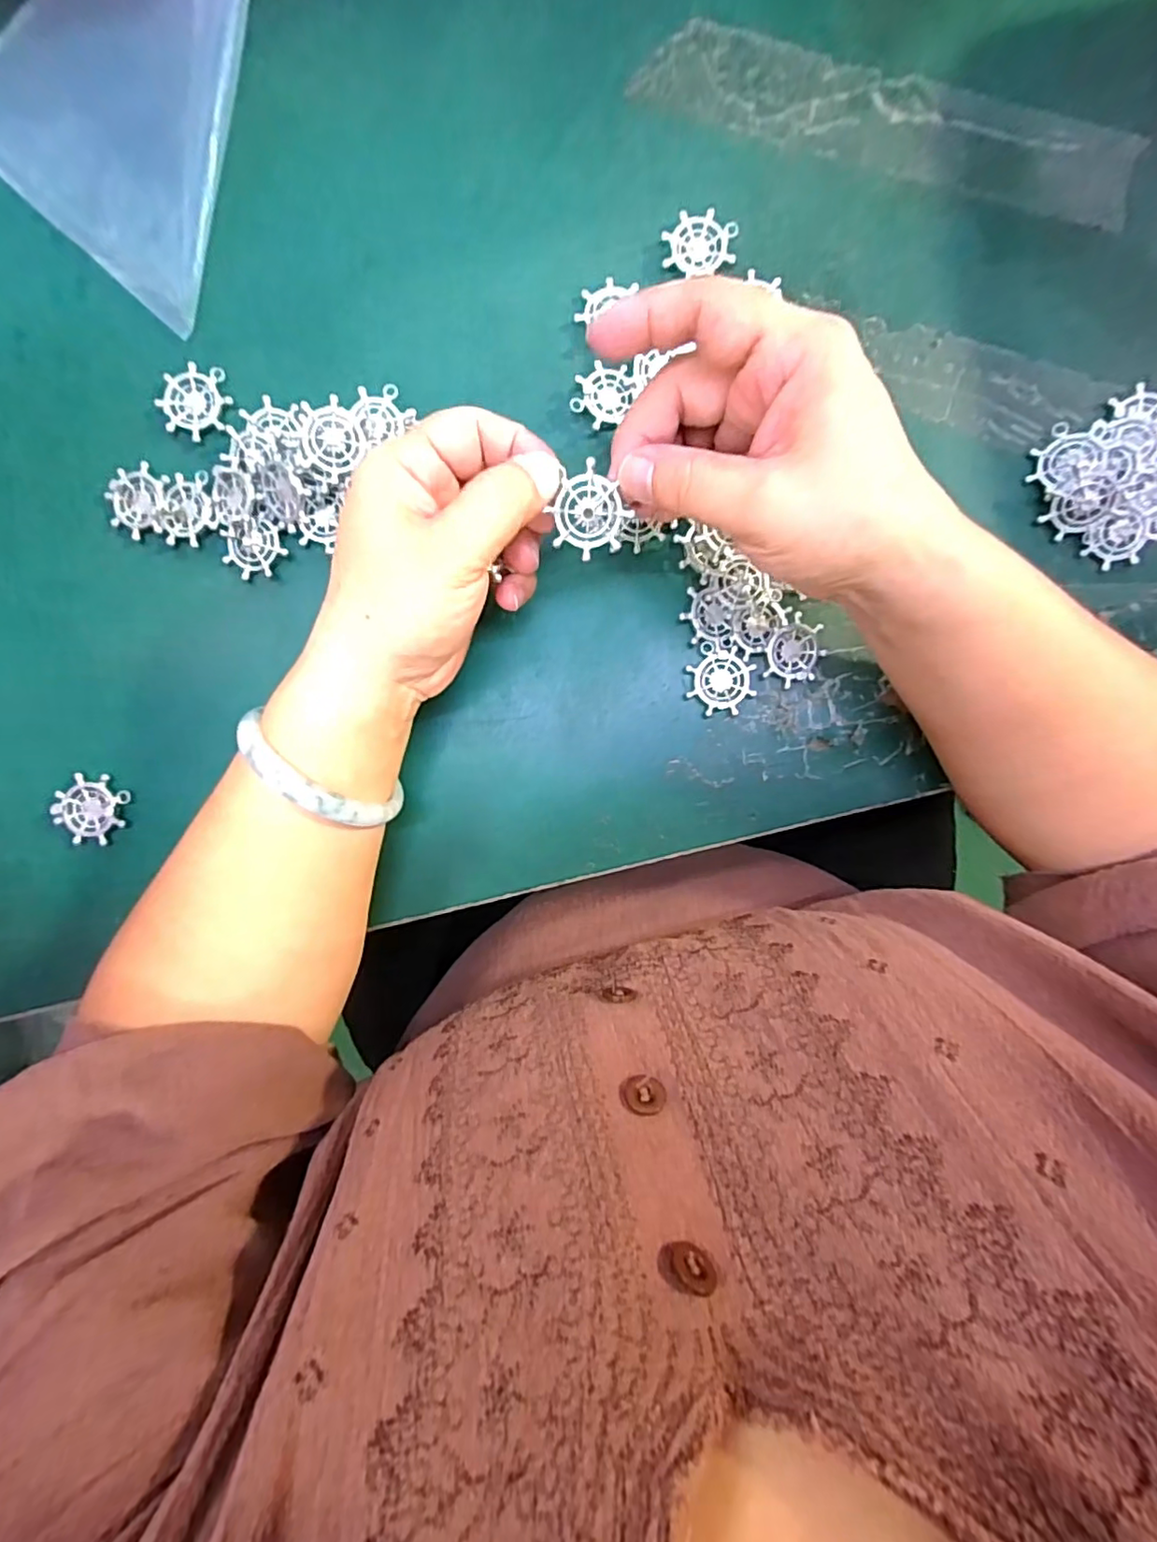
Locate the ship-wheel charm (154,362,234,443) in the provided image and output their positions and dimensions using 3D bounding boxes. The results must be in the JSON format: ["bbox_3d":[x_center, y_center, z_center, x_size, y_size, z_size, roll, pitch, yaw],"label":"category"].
[{"bbox_3d":[-0.178,-0.172,0.273,0.031,0.004,0.033,15,92,0],"label":"ship-wheel charm"}]

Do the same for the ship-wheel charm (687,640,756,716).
[{"bbox_3d":[0.067,-0.043,0.277,0.032,0.006,0.030,0,92,1],"label":"ship-wheel charm"}]

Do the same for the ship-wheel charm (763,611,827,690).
[{"bbox_3d":[0.102,-0.056,0.275,0.026,0.007,0.031,26,92,0],"label":"ship-wheel charm"}]

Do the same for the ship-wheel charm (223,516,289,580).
[{"bbox_3d":[-0.152,-0.104,0.274,0.028,0.005,0.025,-3,92,1],"label":"ship-wheel charm"}]

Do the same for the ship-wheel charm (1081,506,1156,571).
[{"bbox_3d":[0.253,-0.111,0.271,0.028,0.004,0.031,36,105,-11],"label":"ship-wheel charm"}]

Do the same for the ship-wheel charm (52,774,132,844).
[{"bbox_3d":[-0.230,0.018,0.276,0.029,0.004,0.031,8,85,-10],"label":"ship-wheel charm"}]

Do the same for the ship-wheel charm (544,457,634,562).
[{"bbox_3d":[0.005,-0.096,0.219,0.028,0.004,0.030,20,122,-10],"label":"ship-wheel charm"}]

